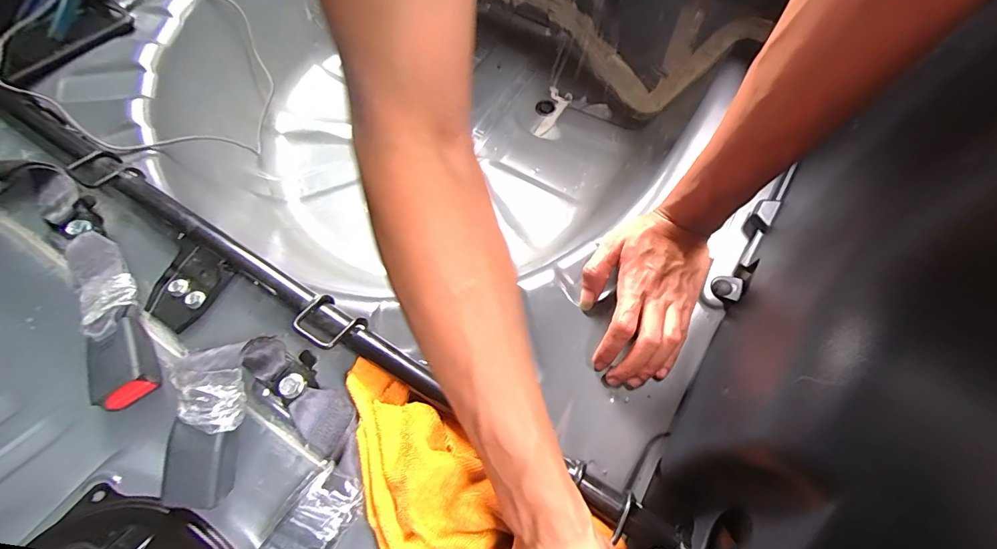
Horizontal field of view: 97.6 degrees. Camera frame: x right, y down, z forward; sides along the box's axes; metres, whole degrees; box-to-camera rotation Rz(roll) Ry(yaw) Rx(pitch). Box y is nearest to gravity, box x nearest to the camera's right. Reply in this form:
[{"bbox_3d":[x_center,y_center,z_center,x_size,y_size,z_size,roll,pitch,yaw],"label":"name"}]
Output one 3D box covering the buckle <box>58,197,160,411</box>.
[{"bbox_3d":[-0.399,0.021,0.440,0.056,0.027,0.236,-32,69,-13],"label":"buckle"}]

